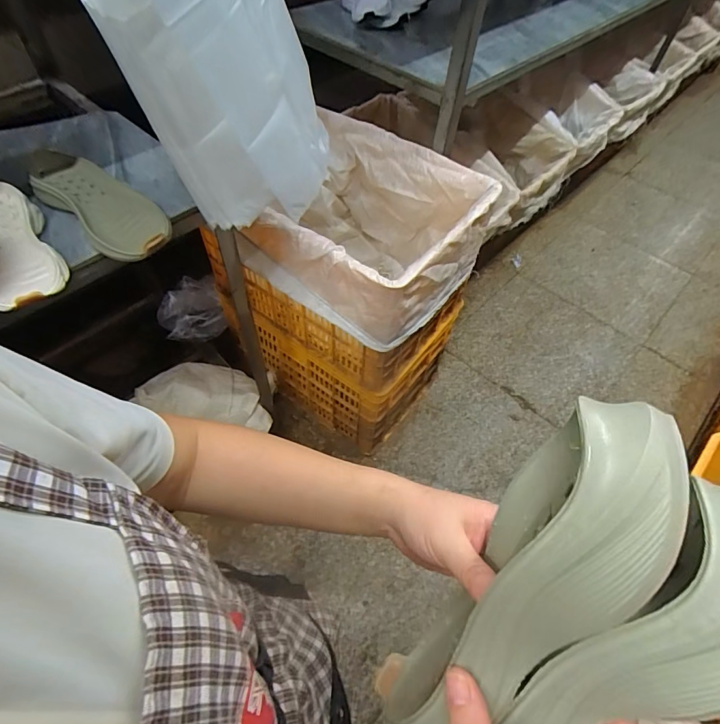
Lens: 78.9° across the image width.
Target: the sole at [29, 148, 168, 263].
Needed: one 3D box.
[{"bbox_3d":[-0.422,-0.254,0.712,0.331,0.058,0.110,36,61,21],"label":"sole"}]

